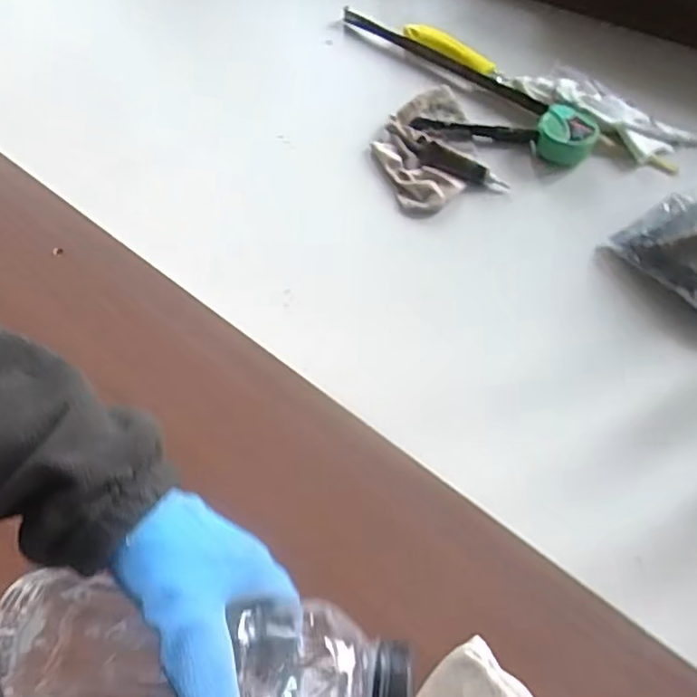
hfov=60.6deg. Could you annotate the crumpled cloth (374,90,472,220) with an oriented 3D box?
[{"bbox_3d":[0.093,-0.236,0.698,0.113,0.021,0.171,28,67,15],"label":"crumpled cloth"}]

